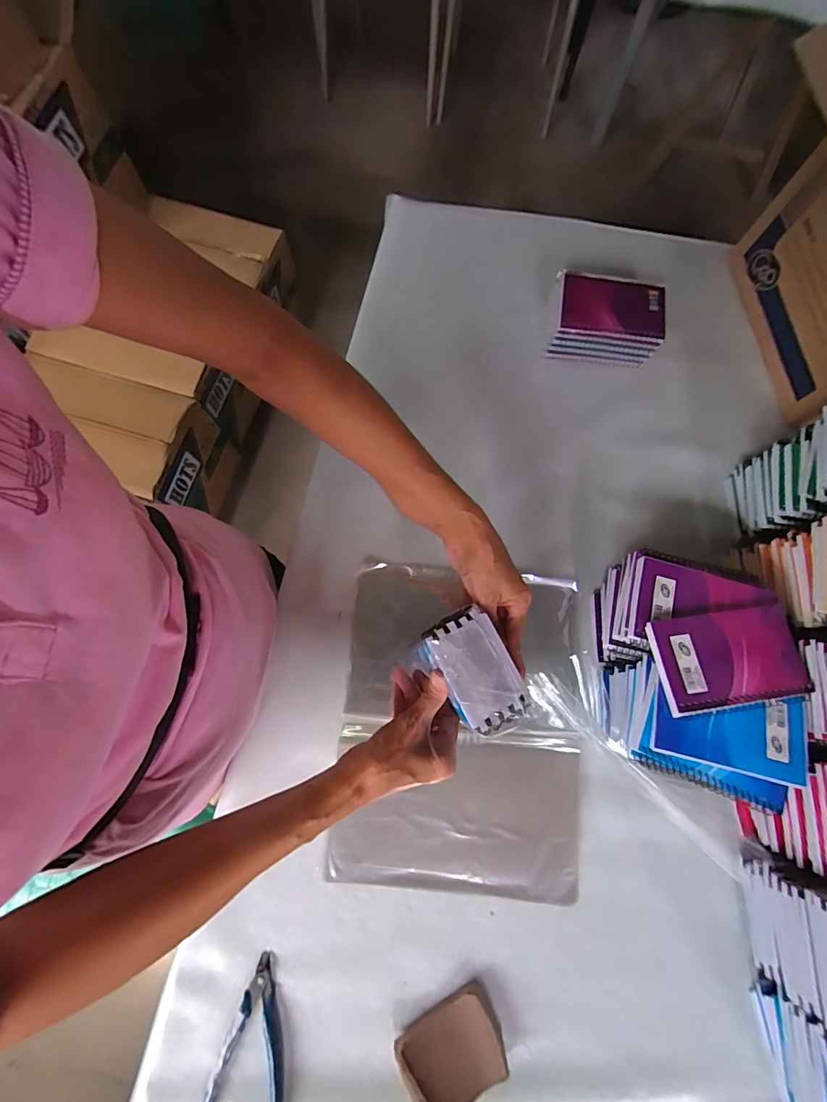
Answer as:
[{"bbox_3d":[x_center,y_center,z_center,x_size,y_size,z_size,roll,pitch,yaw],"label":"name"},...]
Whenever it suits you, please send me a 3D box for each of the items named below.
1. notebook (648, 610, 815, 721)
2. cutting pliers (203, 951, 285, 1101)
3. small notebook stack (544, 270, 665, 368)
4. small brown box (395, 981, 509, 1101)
[{"bbox_3d":[0.290,0.098,0.382,0.135,0.015,0.081,-7,78,-2],"label":"notebook"},{"bbox_3d":[-0.143,0.437,0.376,0.066,0.015,0.112,6,75,0],"label":"cutting pliers"},{"bbox_3d":[0.253,-0.309,0.557,0.136,0.054,0.101,6,75,0],"label":"small notebook stack"},{"bbox_3d":[0.036,0.449,0.377,0.088,0.024,0.066,-28,78,-9],"label":"small brown box"}]

